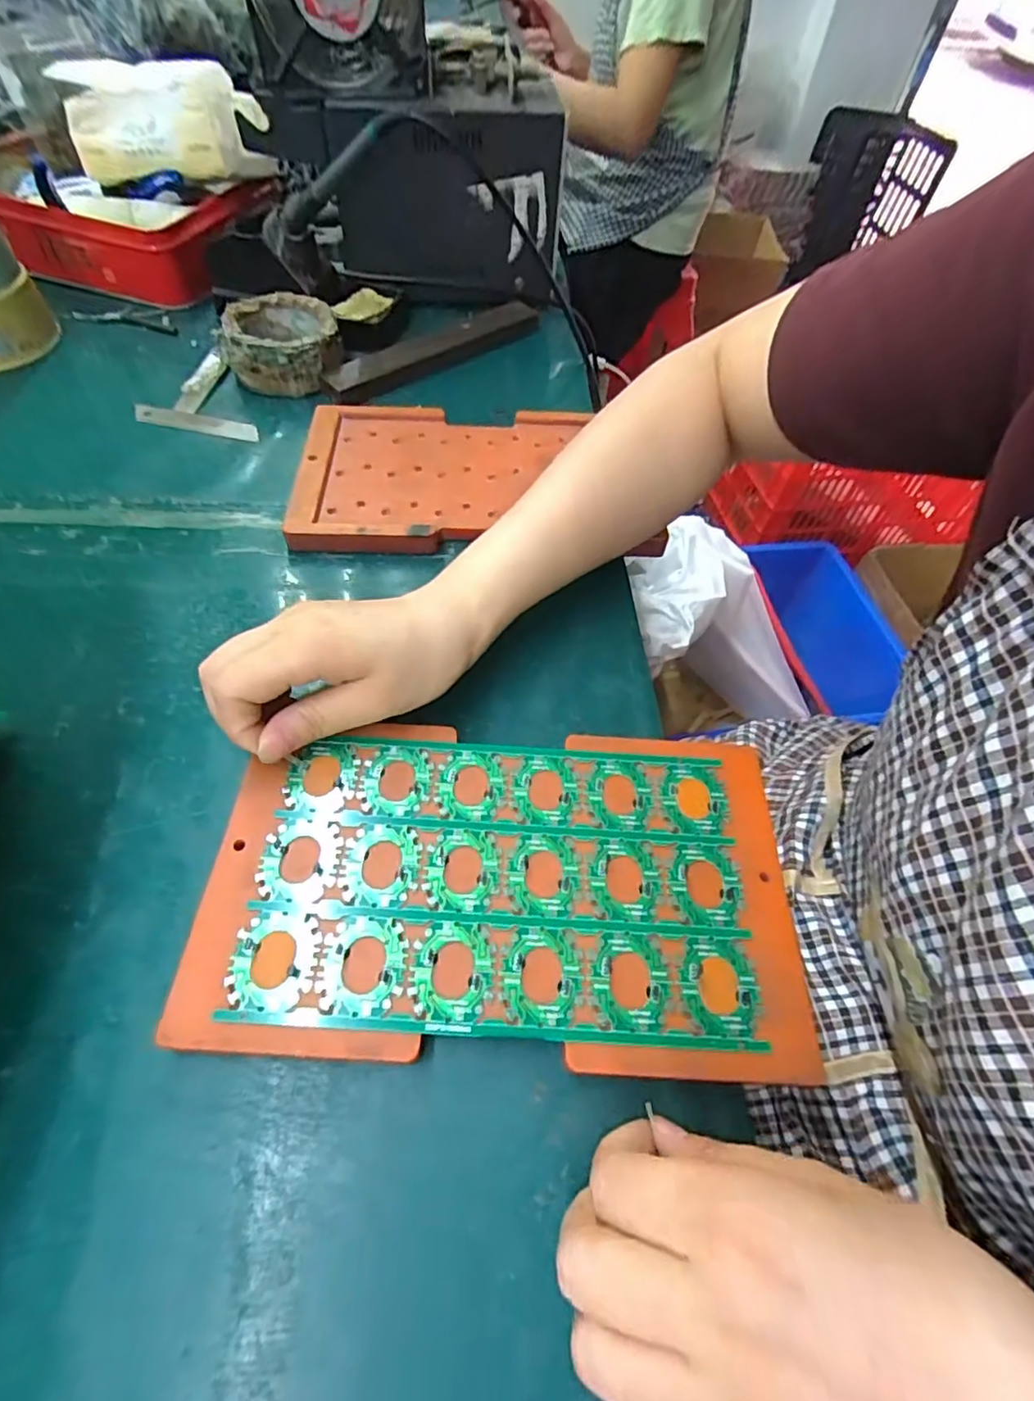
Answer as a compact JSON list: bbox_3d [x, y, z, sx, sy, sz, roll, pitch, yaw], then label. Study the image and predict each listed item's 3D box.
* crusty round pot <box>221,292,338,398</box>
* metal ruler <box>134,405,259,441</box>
[{"bbox_3d":[-0.182,-0.281,0.464,0.082,0.039,0.082,-3,57,-5],"label":"crusty round pot"},{"bbox_3d":[-0.236,-0.204,0.433,0.095,0.006,0.017,11,57,4],"label":"metal ruler"}]

